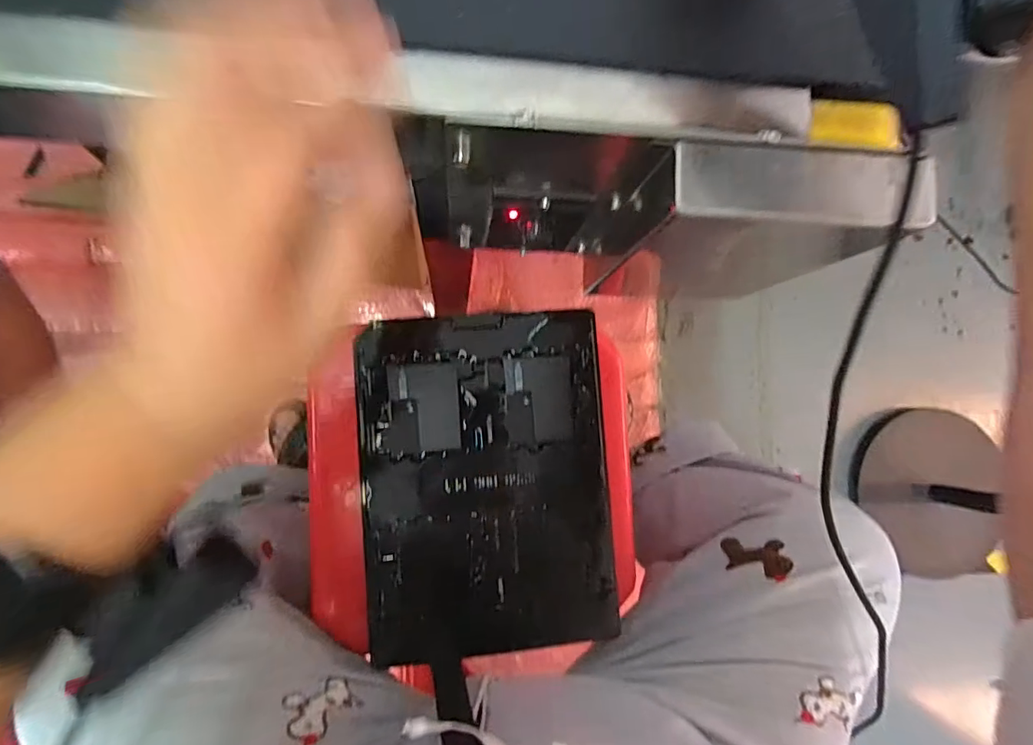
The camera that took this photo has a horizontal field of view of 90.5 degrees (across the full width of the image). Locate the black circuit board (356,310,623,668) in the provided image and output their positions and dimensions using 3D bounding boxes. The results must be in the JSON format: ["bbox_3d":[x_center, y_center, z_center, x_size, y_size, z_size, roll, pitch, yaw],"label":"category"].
[{"bbox_3d":[-0.023,0.096,0.450,0.214,0.009,0.287,-4,87,-7],"label":"black circuit board"}]

